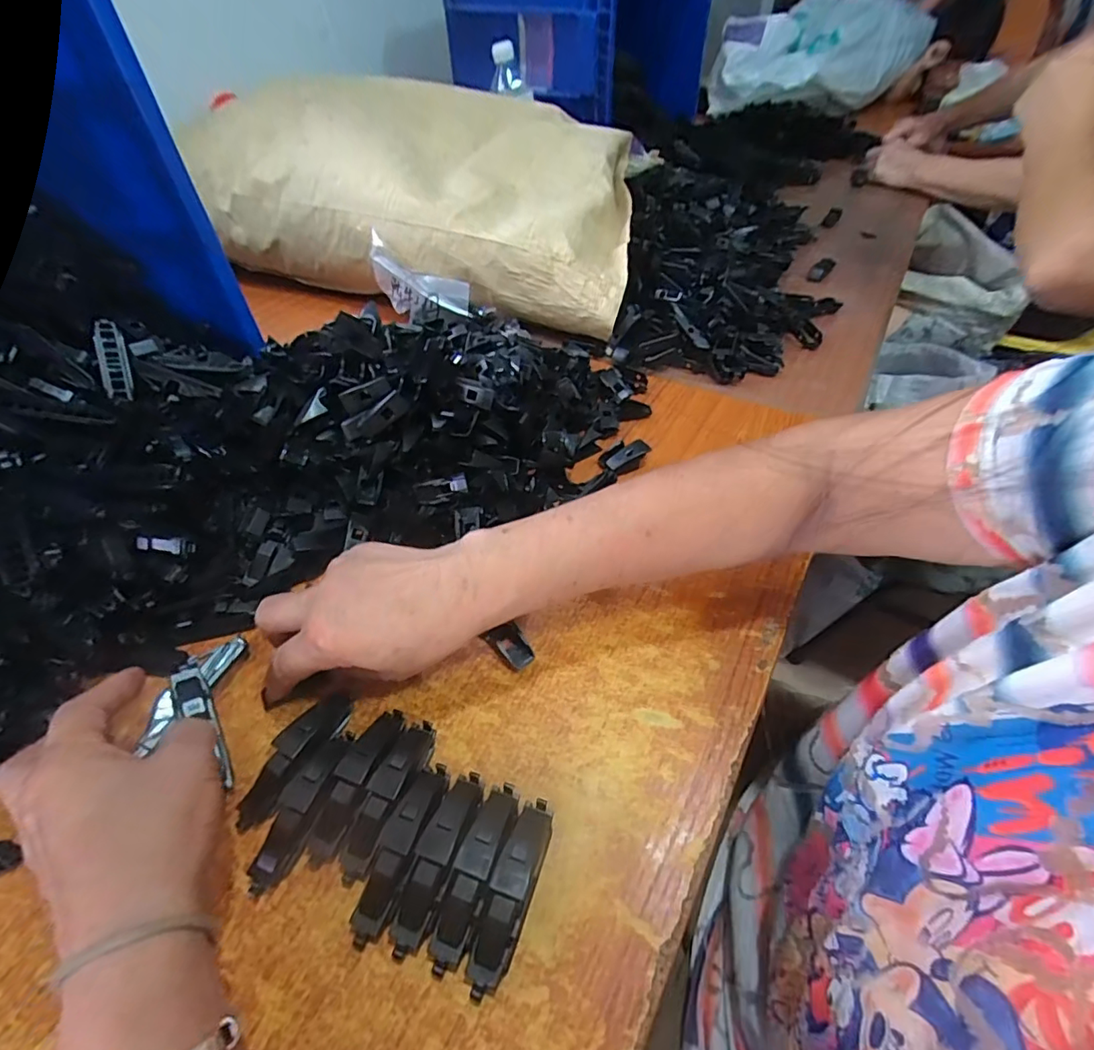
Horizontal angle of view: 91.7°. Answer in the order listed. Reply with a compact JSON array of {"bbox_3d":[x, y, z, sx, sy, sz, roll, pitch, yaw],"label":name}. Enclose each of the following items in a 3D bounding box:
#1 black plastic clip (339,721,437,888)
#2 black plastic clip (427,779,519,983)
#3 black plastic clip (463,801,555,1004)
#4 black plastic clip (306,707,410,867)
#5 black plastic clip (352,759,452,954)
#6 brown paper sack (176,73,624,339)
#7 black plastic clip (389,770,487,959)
[{"bbox_3d":[-0.086,0.146,0.288,0.021,0.022,0.083,13,50,13],"label":"black plastic clip"},{"bbox_3d":[-0.035,0.171,0.263,0.019,0.021,0.082,14,50,14],"label":"black plastic clip"},{"bbox_3d":[-0.017,0.177,0.257,0.019,0.021,0.082,14,50,14],"label":"black plastic clip"},{"bbox_3d":[-0.105,0.139,0.292,0.021,0.026,0.082,12,49,12],"label":"black plastic clip"},{"bbox_3d":[-0.073,0.164,0.271,0.019,0.022,0.082,14,50,14],"label":"black plastic clip"},{"bbox_3d":[-0.151,-0.482,0.739,0.645,0.147,0.404,17,51,17],"label":"brown paper sack"},{"bbox_3d":[-0.054,0.167,0.267,0.021,0.022,0.081,12,49,12],"label":"black plastic clip"}]

